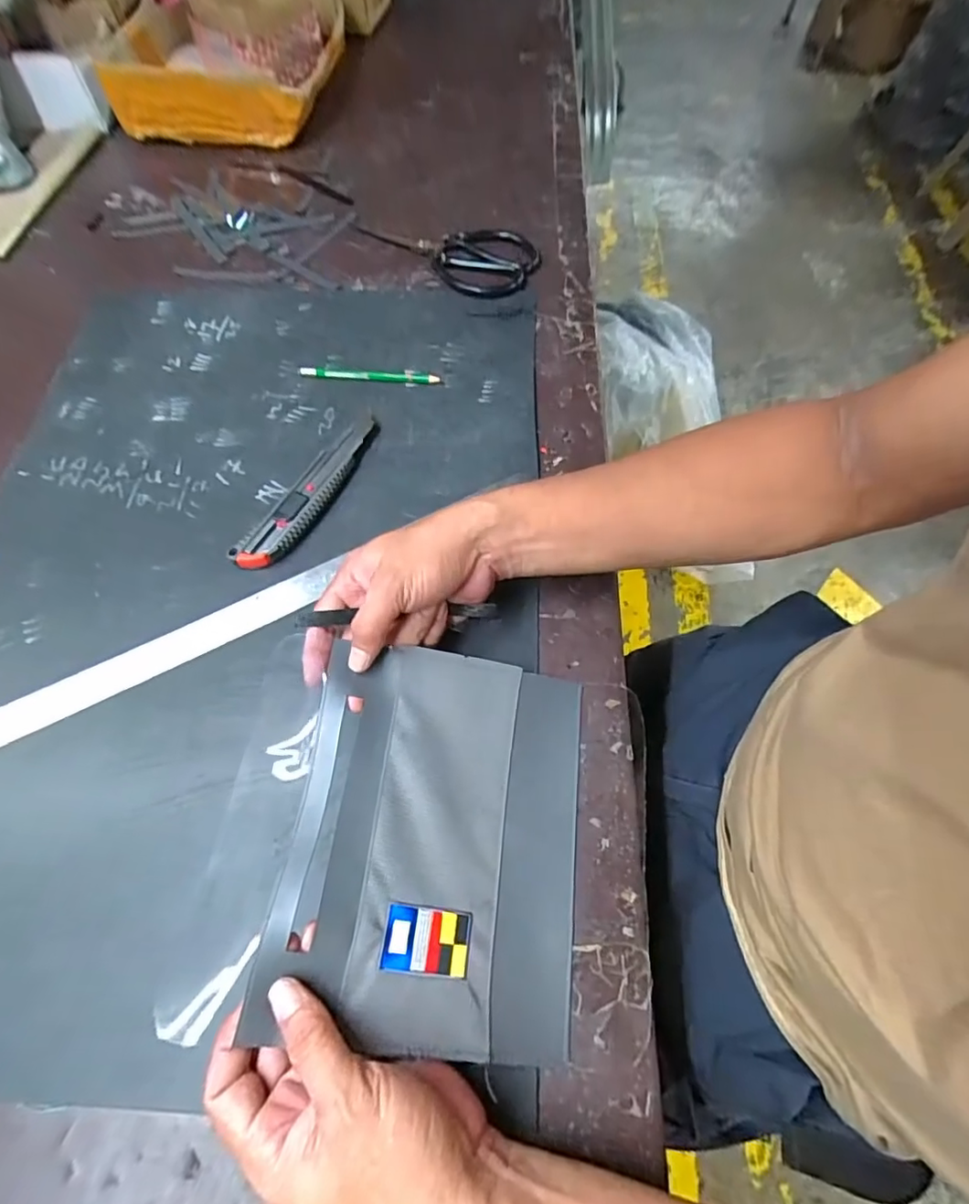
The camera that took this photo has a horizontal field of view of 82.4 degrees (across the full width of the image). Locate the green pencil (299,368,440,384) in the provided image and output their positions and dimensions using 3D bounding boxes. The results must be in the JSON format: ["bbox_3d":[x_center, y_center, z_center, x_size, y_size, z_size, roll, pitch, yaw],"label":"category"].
[{"bbox_3d":[-0.111,-0.218,0.531,0.135,0.009,0.012,8,64,6],"label":"green pencil"}]

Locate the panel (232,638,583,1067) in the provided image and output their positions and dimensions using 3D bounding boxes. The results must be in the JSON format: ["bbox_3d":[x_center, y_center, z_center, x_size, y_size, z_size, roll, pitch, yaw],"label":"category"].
[{"bbox_3d":[-0.025,0.138,0.337,0.172,0.020,0.213,13,60,-12],"label":"panel"}]

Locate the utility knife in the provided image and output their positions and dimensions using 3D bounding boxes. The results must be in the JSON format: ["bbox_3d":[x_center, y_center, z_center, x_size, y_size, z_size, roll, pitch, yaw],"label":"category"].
[{"bbox_3d":[-0.148,-0.095,0.468,0.042,0.017,0.167,25,67,14],"label":"utility knife"}]

